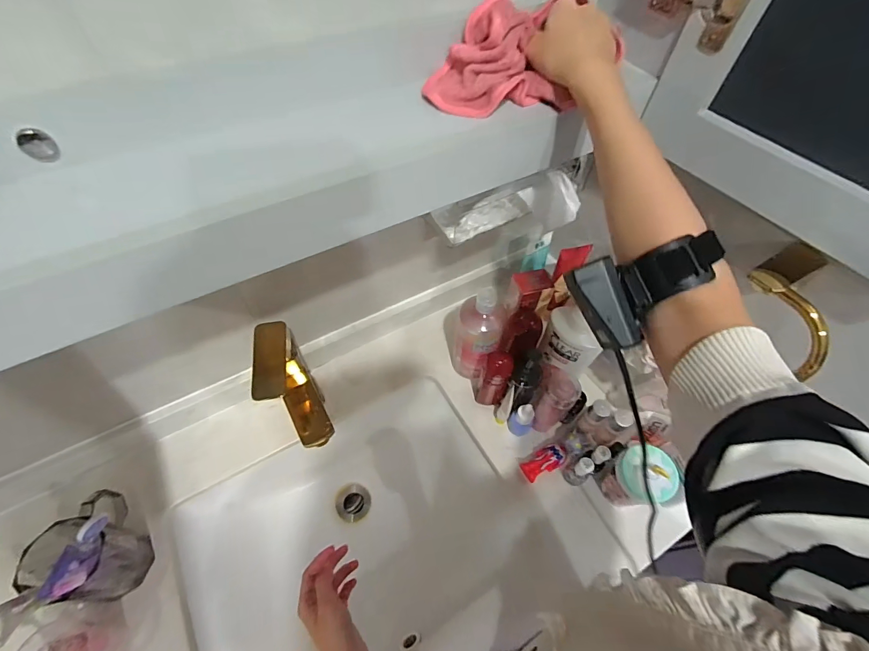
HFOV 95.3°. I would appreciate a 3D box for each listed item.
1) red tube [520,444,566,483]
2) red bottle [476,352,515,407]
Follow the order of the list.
[{"bbox_3d":[0.161,0.198,0.577,0.069,0.016,0.032,-23,60,-17],"label":"red tube"},{"bbox_3d":[0.087,0.087,0.588,0.038,0.139,0.029,19,57,11],"label":"red bottle"}]

